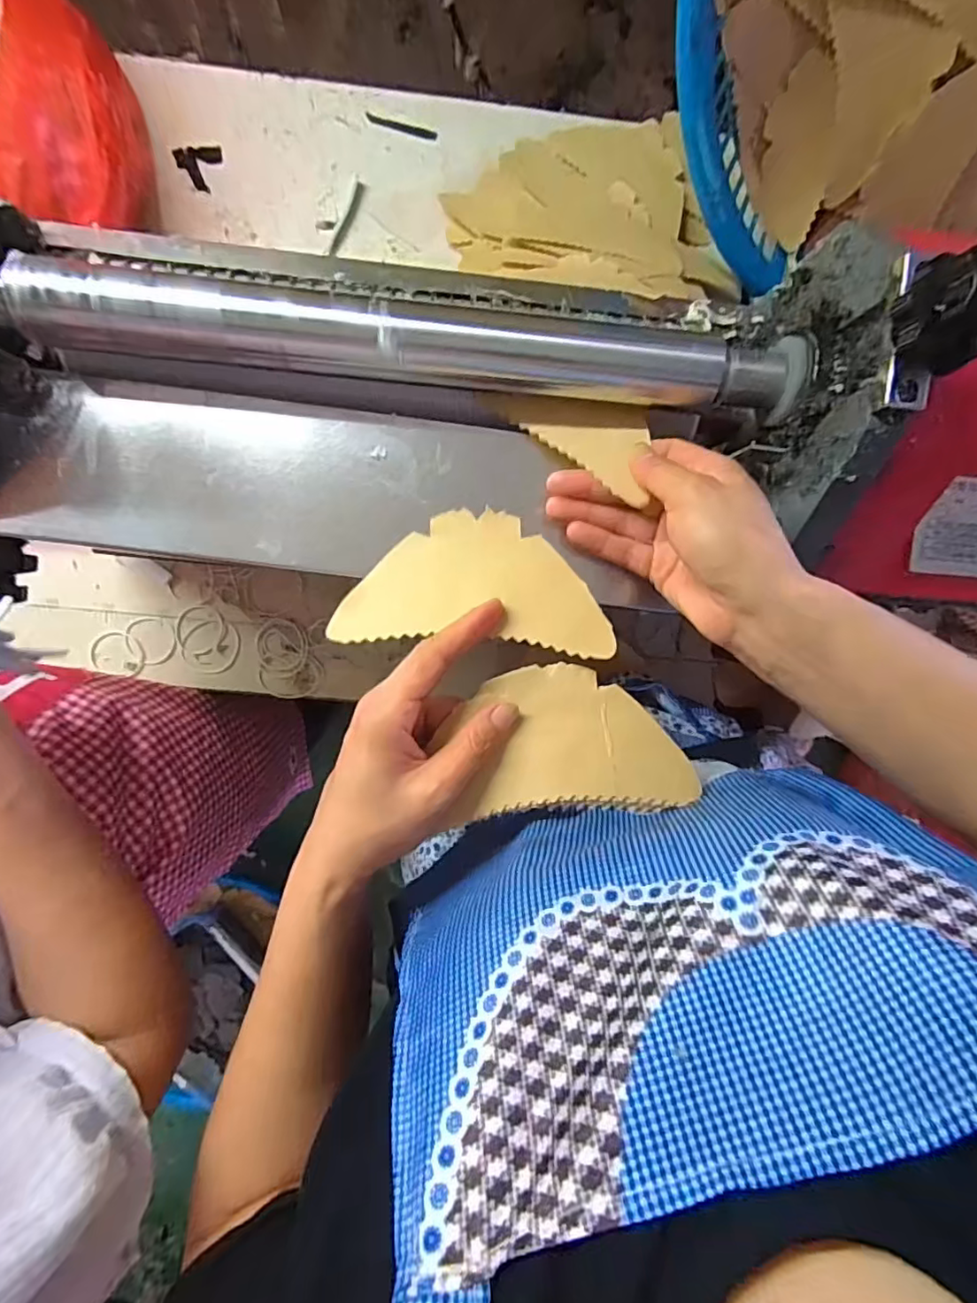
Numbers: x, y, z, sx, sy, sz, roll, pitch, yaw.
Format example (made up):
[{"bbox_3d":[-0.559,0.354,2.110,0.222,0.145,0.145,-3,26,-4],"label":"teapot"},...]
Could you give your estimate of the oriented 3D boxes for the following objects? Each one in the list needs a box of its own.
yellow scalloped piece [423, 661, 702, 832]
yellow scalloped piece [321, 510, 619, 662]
[{"bbox_3d":[0.042,0.048,0.309,0.134,0.005,0.078,-3,81,-2],"label":"yellow scalloped piece"},{"bbox_3d":[-0.007,-0.039,0.313,0.145,0.005,0.075,3,77,2],"label":"yellow scalloped piece"}]

